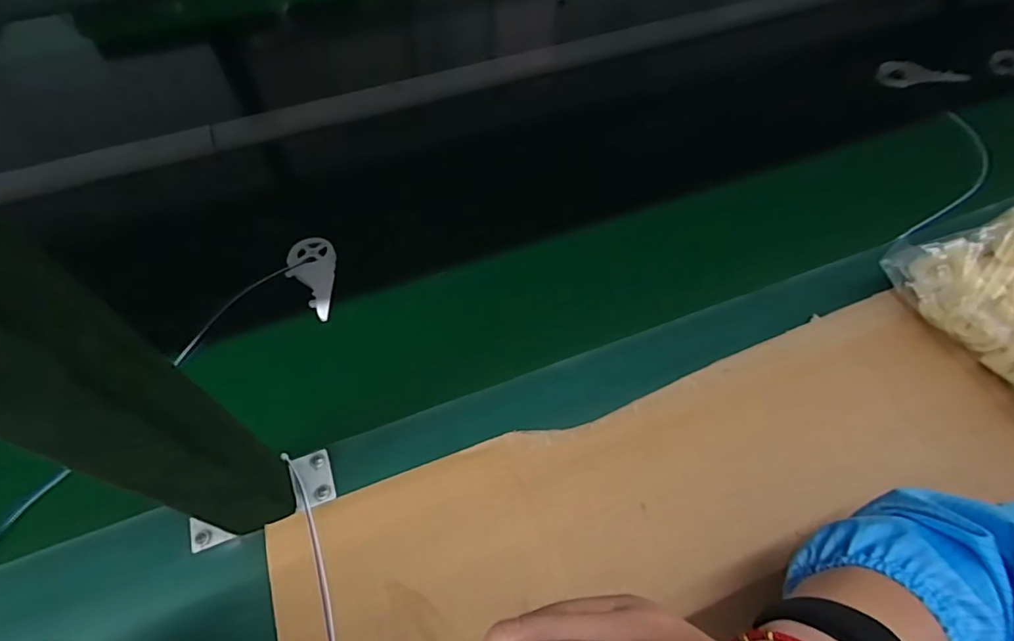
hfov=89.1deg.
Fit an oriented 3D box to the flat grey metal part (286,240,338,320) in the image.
[{"bbox_3d":[-0.186,-0.040,0.486,0.043,0.011,0.090,-5,58,-2],"label":"flat grey metal part"}]

